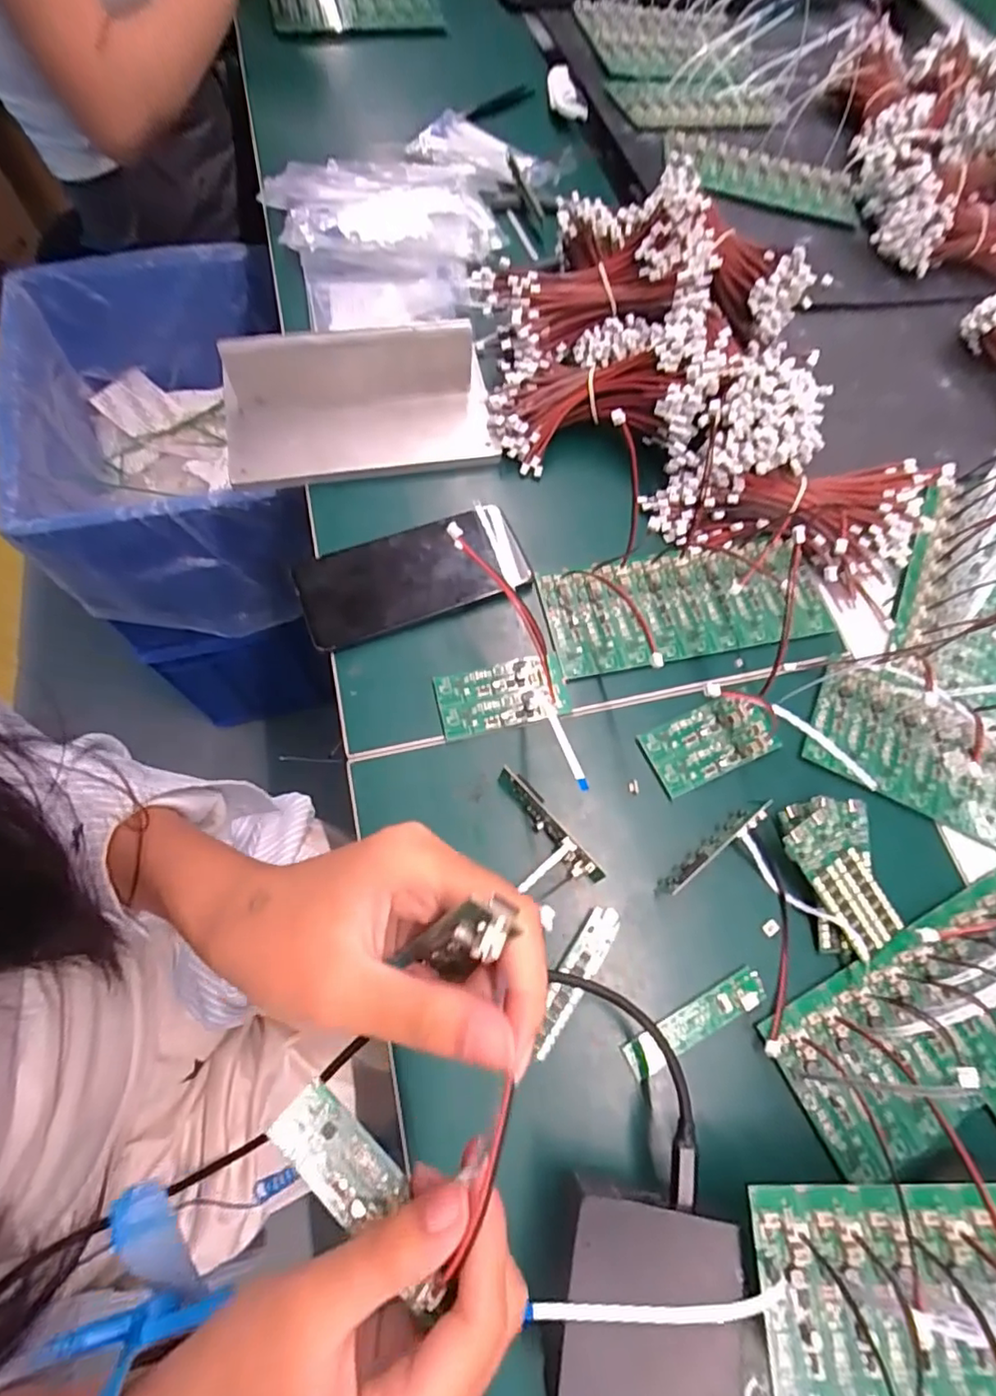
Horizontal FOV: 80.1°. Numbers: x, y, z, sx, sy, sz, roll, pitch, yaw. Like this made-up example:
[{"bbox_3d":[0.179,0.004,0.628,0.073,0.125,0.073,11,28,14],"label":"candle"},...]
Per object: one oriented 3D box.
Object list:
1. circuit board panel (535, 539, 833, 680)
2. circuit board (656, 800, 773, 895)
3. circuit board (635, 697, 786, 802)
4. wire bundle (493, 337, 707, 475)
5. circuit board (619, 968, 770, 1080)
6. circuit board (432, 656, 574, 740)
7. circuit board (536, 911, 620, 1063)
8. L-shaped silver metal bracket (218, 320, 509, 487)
[{"bbox_3d":[0.131,-0.067,0.412,0.194,0.019,0.077,-10,68,-8],"label":"circuit board panel"},{"bbox_3d":[0.126,0.087,0.345,0.077,0.023,0.012,-34,74,-16],"label":"circuit board"},{"bbox_3d":[0.134,0.027,0.374,0.080,0.011,0.044,-22,71,-13],"label":"circuit board"},{"bbox_3d":[0.074,-0.220,0.441,0.158,0.050,0.073,-4,66,13],"label":"wire bundle"},{"bbox_3d":[0.106,0.173,0.315,0.082,0.009,0.019,-24,71,-13],"label":"circuit board"},{"bbox_3d":[0.003,-0.001,0.380,0.082,0.009,0.043,-11,69,-8],"label":"circuit board"},{"bbox_3d":[0.040,0.151,0.321,0.018,0.013,0.081,32,69,9],"label":"circuit board"},{"bbox_3d":[-0.102,-0.214,0.431,0.200,0.057,0.085,-14,69,-10],"label":"L-shaped silver metal bracket"}]

